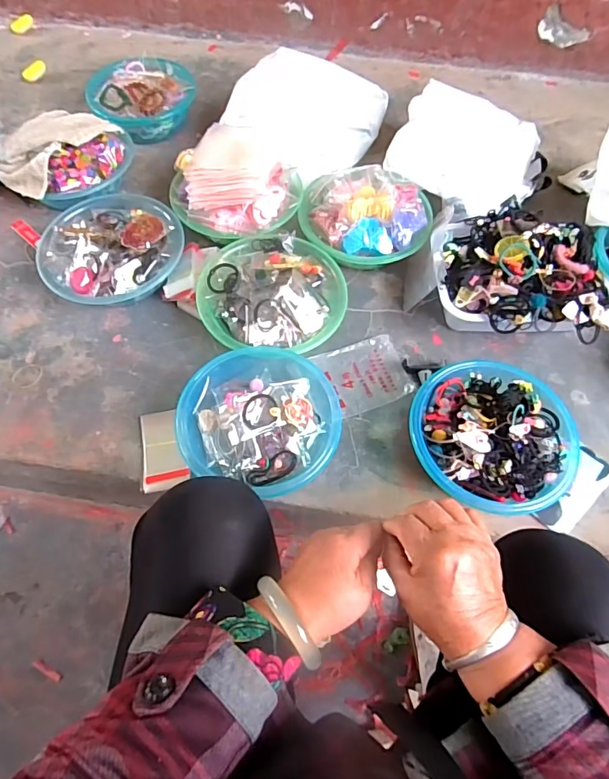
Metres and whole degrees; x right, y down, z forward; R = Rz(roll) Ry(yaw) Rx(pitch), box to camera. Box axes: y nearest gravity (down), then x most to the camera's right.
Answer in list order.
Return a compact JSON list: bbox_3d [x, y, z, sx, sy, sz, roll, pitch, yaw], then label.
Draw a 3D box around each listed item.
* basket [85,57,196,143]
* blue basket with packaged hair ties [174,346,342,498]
[{"bbox_3d":[-0.356,-0.638,1.041,0.225,0.088,0.202,-27,65,-15],"label":"basket"},{"bbox_3d":[-0.062,0.045,0.689,0.223,0.077,0.216,12,62,5],"label":"blue basket with packaged hair ties"}]

